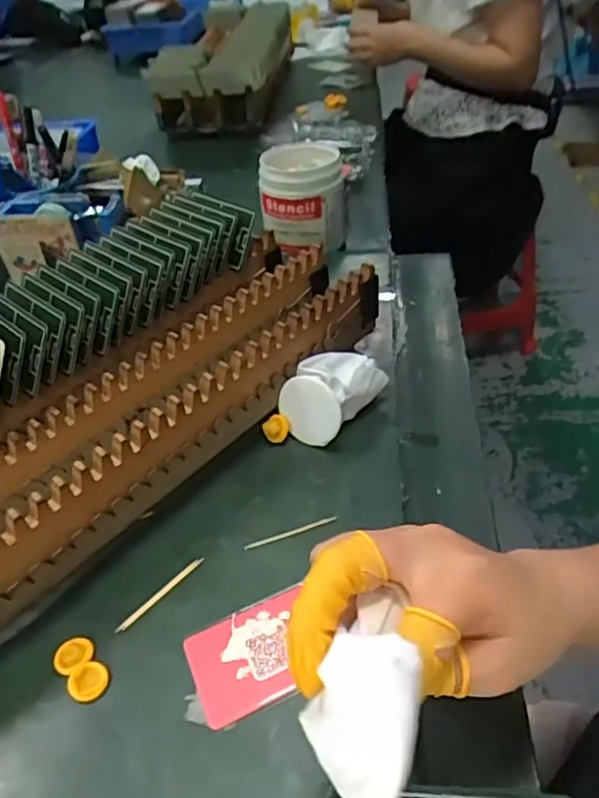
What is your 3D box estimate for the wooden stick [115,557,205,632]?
[{"bbox_3d":[-0.084,0.117,0.368,0.005,0.004,0.064,31,53,33],"label":"wooden stick"}]

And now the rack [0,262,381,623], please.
[{"bbox_3d":[-0.148,0.070,0.372,0.068,0.080,0.556,30,53,33],"label":"rack"}]

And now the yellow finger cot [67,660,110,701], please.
[{"bbox_3d":[-0.116,0.154,0.331,0.021,0.004,0.020,30,53,33],"label":"yellow finger cot"}]

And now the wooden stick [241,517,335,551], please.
[{"bbox_3d":[-0.005,0.087,0.395,0.063,0.004,0.004,-15,43,-10],"label":"wooden stick"}]

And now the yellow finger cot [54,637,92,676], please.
[{"bbox_3d":[-0.128,0.143,0.342,0.021,0.004,0.019,-26,46,-20],"label":"yellow finger cot"}]

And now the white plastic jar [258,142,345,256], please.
[{"bbox_3d":[0.003,-0.230,0.682,0.090,0.091,0.083,-3,42,3],"label":"white plastic jar"}]

